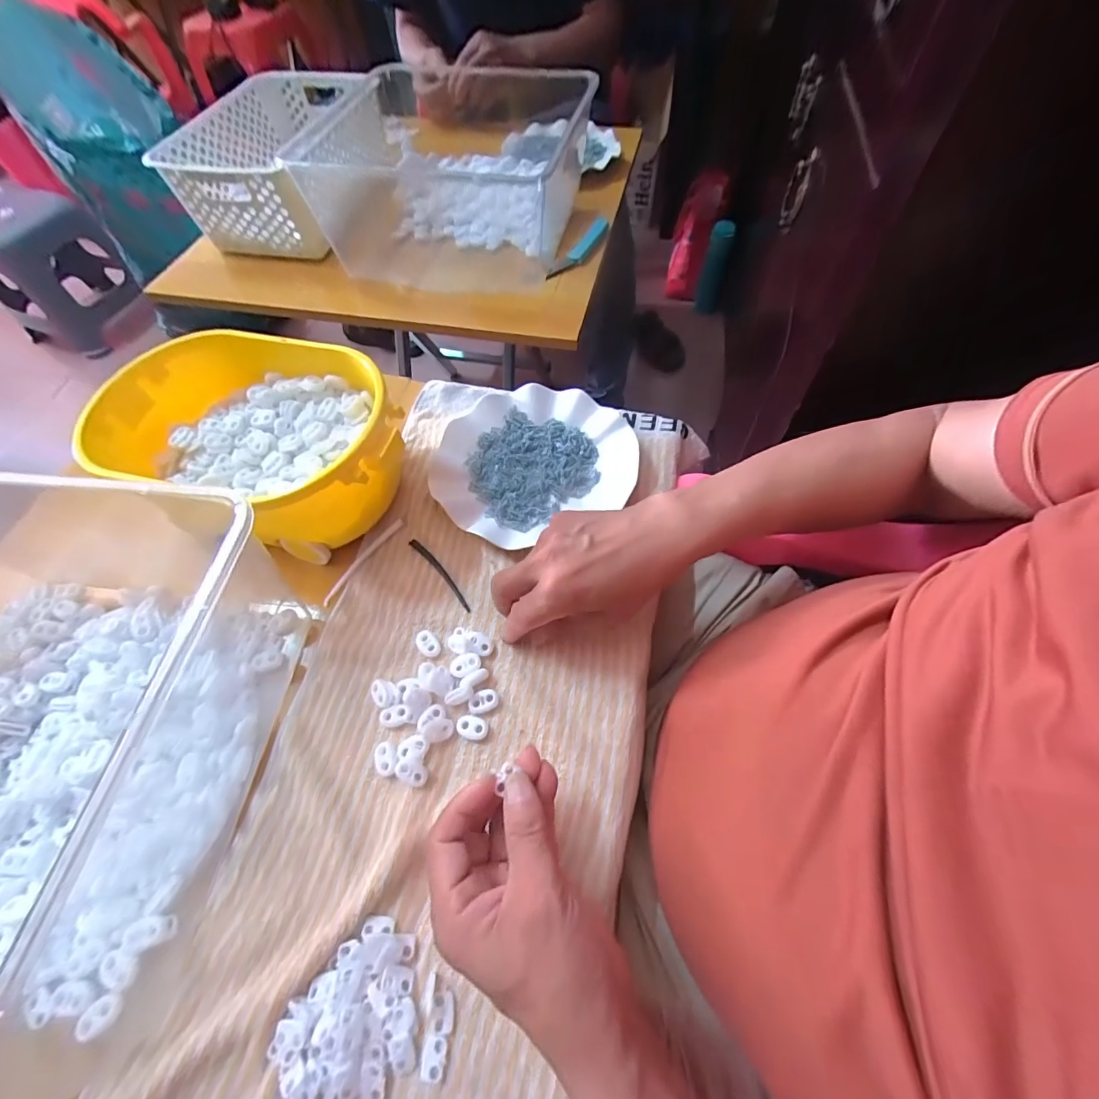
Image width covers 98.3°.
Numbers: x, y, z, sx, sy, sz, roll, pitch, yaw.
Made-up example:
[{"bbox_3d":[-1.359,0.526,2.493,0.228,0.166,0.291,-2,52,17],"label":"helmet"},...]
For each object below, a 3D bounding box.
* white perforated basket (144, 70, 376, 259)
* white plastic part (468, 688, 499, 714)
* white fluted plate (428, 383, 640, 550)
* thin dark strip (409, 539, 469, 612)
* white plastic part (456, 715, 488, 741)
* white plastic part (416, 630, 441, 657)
[{"bbox_3d":[-0.376,-0.548,0.686,0.200,0.122,0.310,6,60,6],"label":"white perforated basket"},{"bbox_3d":[-0.048,0.111,0.347,0.022,0.004,0.015,-19,61,-8],"label":"white plastic part"},{"bbox_3d":[-0.019,-0.088,0.448,0.184,0.021,0.164,-30,63,-14],"label":"white fluted plate"},{"bbox_3d":[-0.092,0.019,0.403,0.009,0.004,0.086,-38,64,-17],"label":"thin dark strip"},{"bbox_3d":[-0.055,0.127,0.340,0.023,0.005,0.015,13,61,10],"label":"white plastic part"},{"bbox_3d":[-0.095,0.073,0.369,0.014,0.004,0.023,-38,65,-18],"label":"white plastic part"}]

